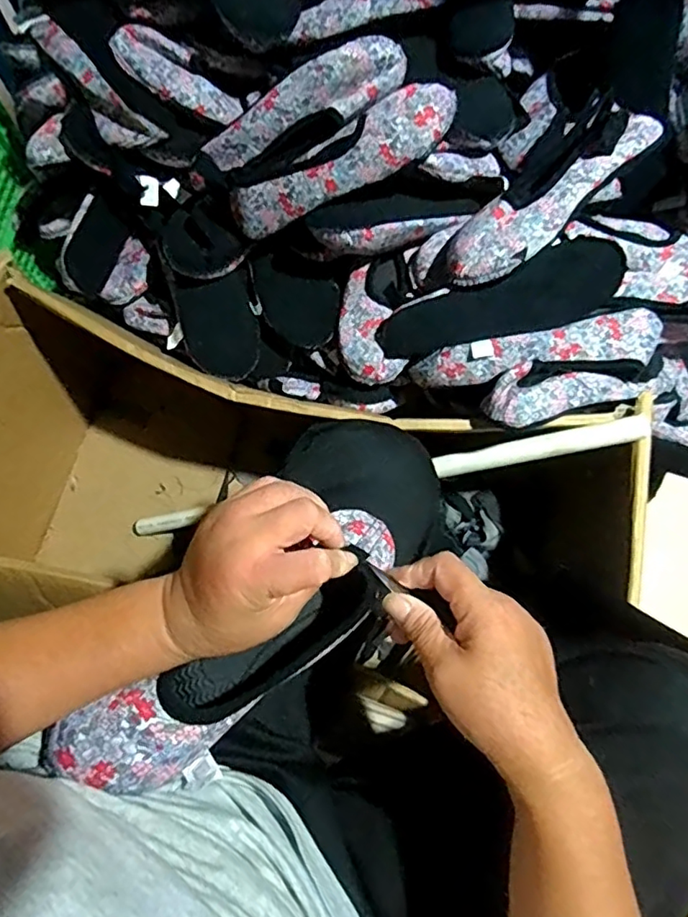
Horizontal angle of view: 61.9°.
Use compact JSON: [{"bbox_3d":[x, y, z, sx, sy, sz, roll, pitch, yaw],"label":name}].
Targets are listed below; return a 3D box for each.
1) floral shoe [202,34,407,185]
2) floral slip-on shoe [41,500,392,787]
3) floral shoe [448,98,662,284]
[{"bbox_3d":[-0.043,-0.365,0.609,0.225,0.062,0.055,-21,74,22],"label":"floral shoe"},{"bbox_3d":[-0.064,0.128,0.372,0.252,0.059,0.073,-37,78,-14],"label":"floral slip-on shoe"},{"bbox_3d":[0.210,-0.278,0.600,0.250,0.066,0.087,-42,79,-11],"label":"floral shoe"}]

